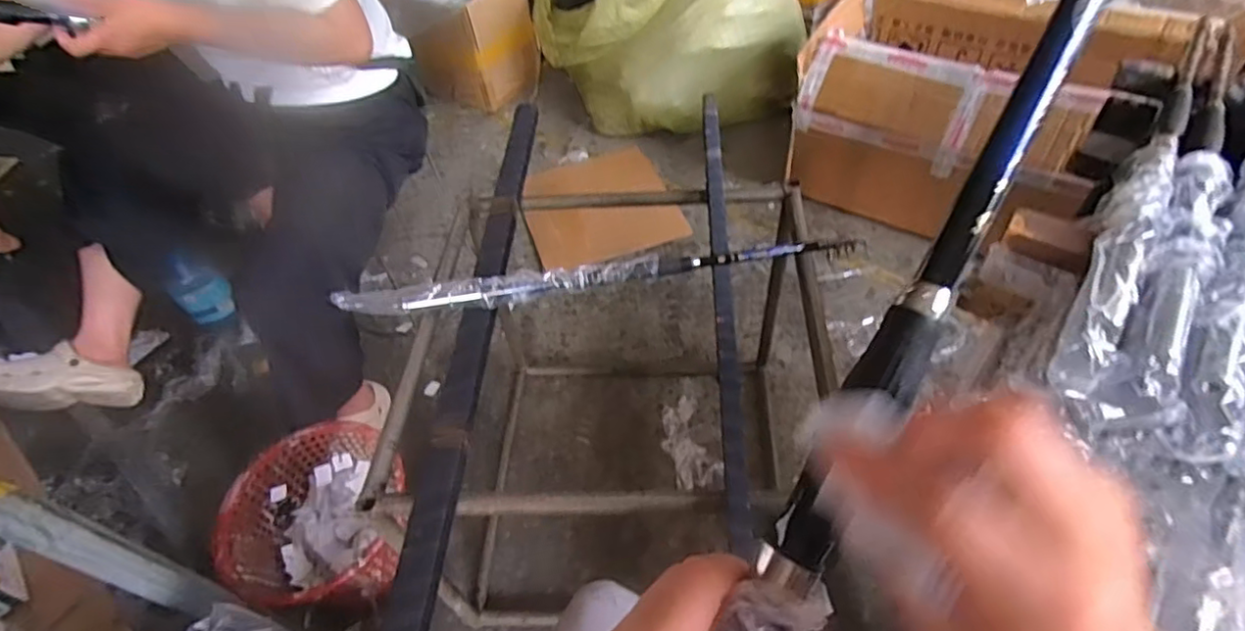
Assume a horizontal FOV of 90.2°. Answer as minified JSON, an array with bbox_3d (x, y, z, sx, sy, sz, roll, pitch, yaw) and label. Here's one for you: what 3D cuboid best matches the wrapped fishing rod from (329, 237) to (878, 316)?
[{"bbox_3d":[-0.028,-0.054,0.831,0.696,0.041,0.049,-9,50,-1],"label":"wrapped fishing rod"}]

